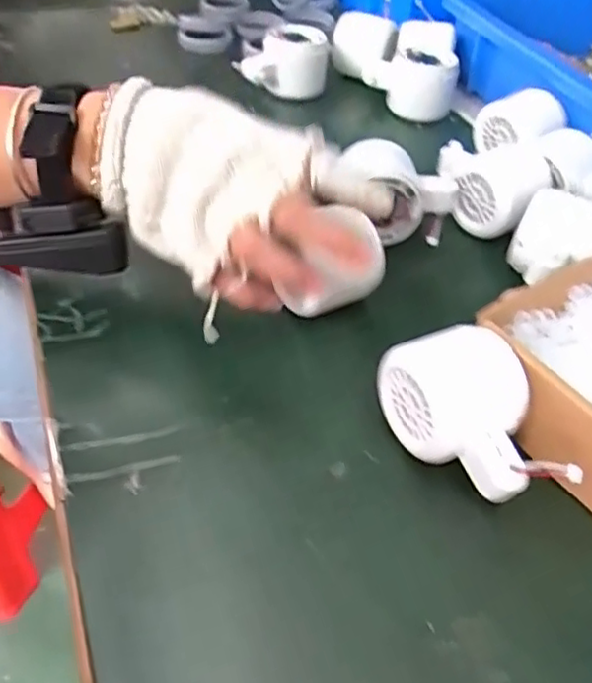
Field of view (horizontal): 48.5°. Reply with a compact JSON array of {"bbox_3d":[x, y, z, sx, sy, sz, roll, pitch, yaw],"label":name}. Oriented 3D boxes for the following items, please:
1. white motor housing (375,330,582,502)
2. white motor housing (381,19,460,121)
[{"bbox_3d":[0.081,0.042,0.319,0.063,0.052,0.082,-9,46,-14],"label":"white motor housing"},{"bbox_3d":[0.119,-0.264,0.638,0.069,0.058,0.096,10,45,5],"label":"white motor housing"}]

